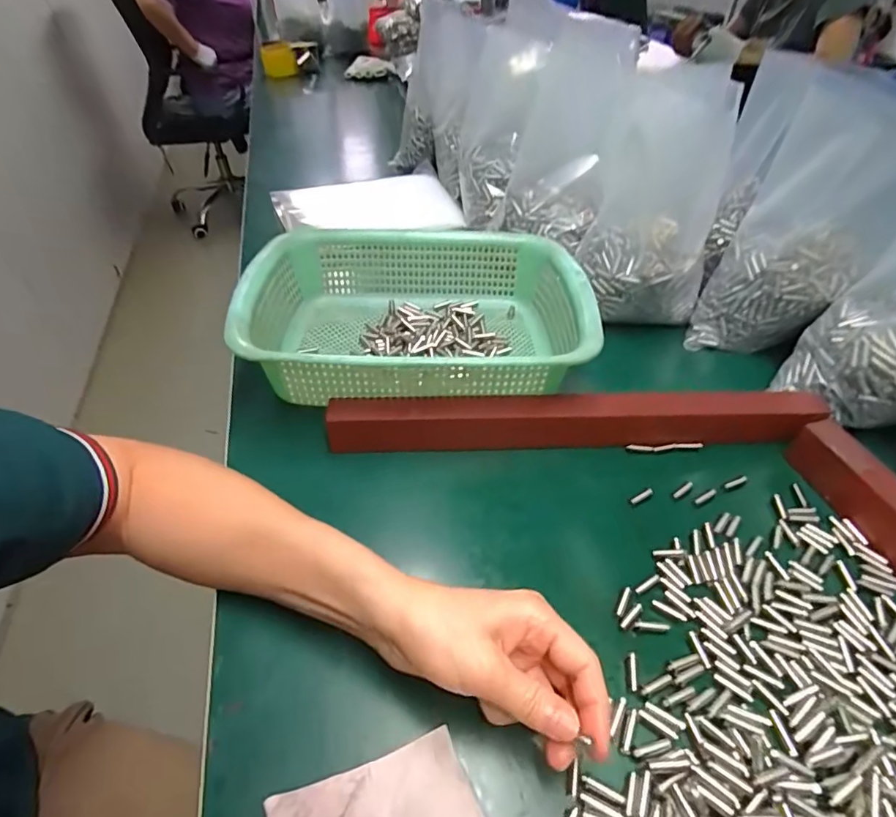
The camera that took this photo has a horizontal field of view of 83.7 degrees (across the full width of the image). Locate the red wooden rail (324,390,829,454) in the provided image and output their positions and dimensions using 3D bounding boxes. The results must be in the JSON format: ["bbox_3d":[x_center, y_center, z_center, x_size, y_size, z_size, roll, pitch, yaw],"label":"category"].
[{"bbox_3d":[0.104,0.008,0.407,0.392,0.036,0.031,-2,45,-1],"label":"red wooden rail"}]

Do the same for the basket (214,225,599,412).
[{"bbox_3d":[-0.025,-0.086,0.470,0.295,0.083,0.225,-3,45,-2],"label":"basket"}]

